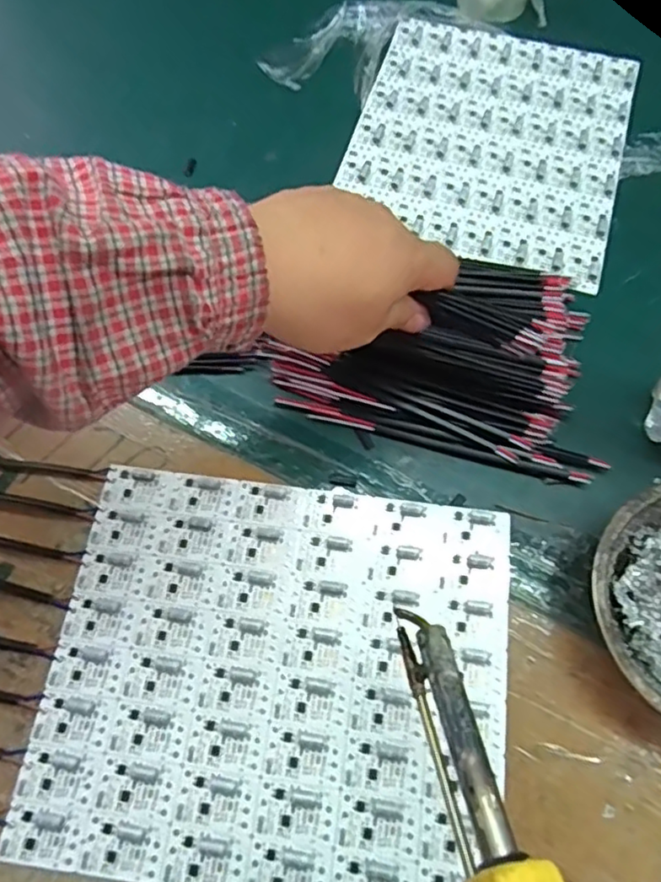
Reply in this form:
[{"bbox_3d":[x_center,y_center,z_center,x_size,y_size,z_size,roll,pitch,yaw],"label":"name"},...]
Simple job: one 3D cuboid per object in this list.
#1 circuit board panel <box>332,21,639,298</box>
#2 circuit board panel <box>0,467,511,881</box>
[{"bbox_3d":[0.124,-0.237,0.486,0.203,0.004,0.228,17,70,7],"label":"circuit board panel"},{"bbox_3d":[-0.028,0.122,0.330,0.235,0.004,0.202,7,67,3],"label":"circuit board panel"}]

